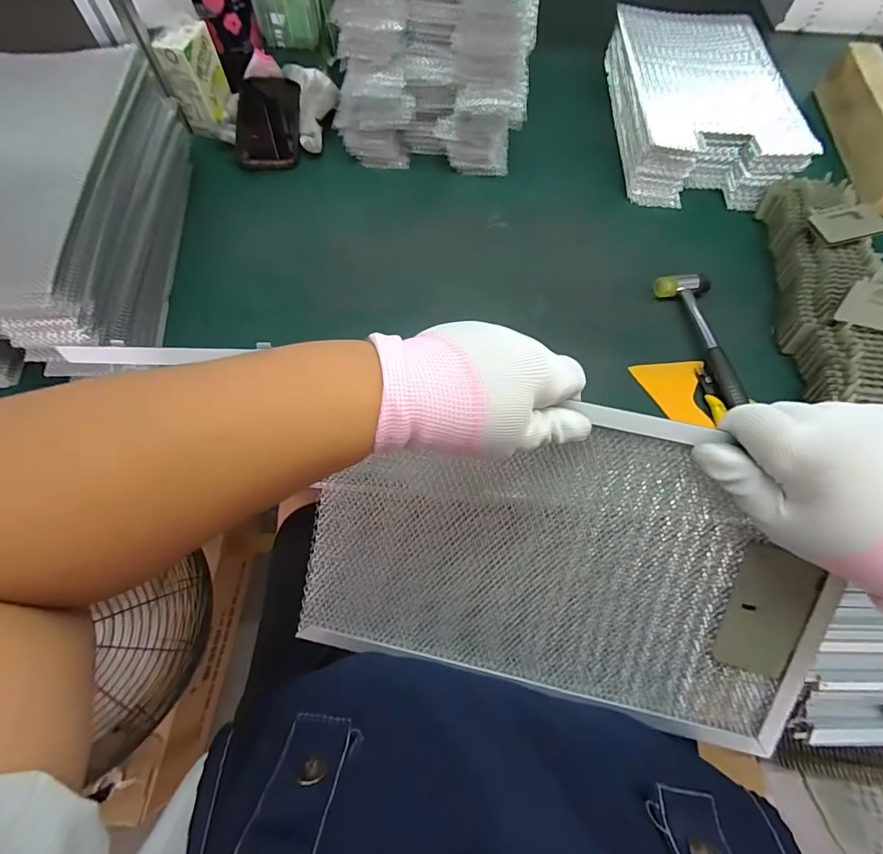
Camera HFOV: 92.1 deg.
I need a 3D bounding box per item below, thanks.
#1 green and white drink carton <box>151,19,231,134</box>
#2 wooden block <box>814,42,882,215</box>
[{"bbox_3d":[-0.319,-0.455,0.556,0.049,0.100,0.071,9,67,2],"label":"green and white drink carton"},{"bbox_3d":[0.612,-0.427,0.605,0.053,0.067,0.277,7,67,1],"label":"wooden block"}]

